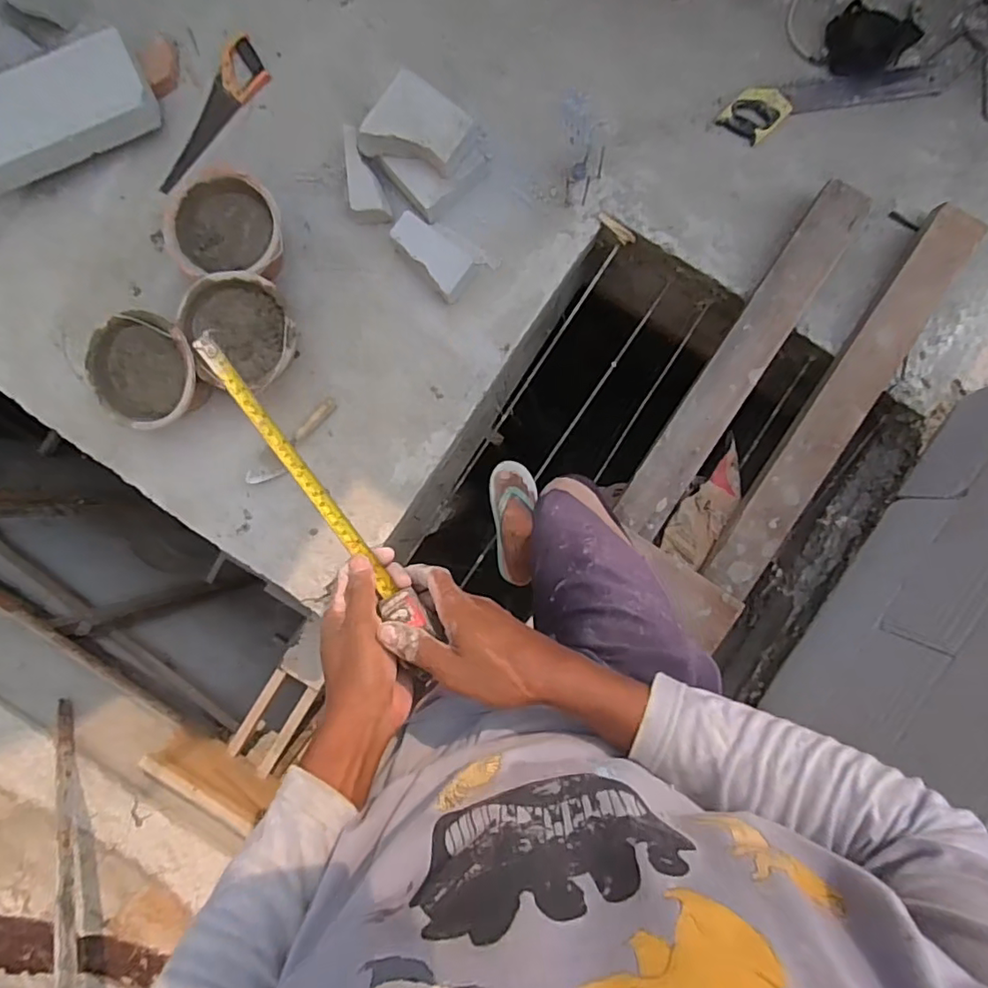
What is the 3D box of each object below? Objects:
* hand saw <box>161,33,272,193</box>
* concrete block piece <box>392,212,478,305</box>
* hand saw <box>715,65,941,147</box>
[{"bbox_3d":[-0.711,-0.934,1.391,0.396,0.020,0.124,-45,89,2],"label":"hand saw"},{"bbox_3d":[-0.148,-0.561,1.339,0.209,0.062,0.110,40,92,1],"label":"concrete block piece"},{"bbox_3d":[0.783,-0.908,1.307,0.499,0.021,0.112,-8,90,2],"label":"hand saw"}]

